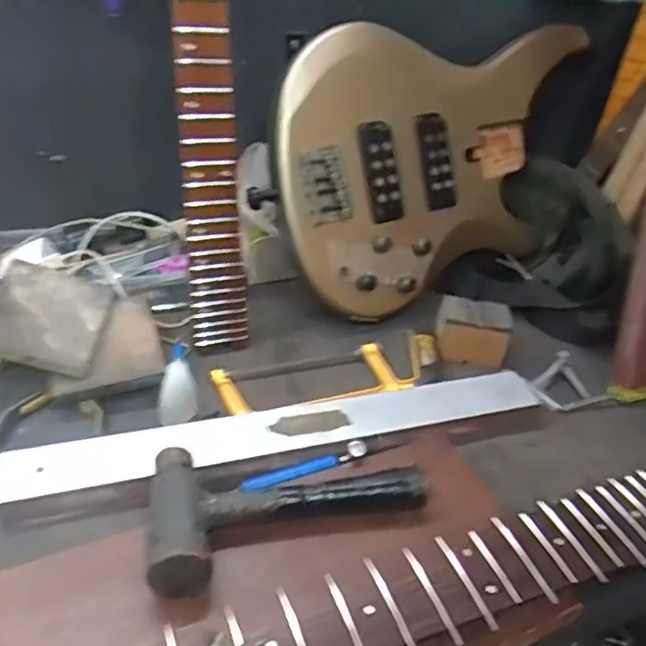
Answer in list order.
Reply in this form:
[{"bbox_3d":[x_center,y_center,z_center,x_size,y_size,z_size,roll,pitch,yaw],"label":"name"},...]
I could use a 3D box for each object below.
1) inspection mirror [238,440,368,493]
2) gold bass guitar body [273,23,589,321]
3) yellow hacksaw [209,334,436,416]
[{"bbox_3d":[-0.015,0.121,0.510,0.104,0.018,0.016,-16,39,-11],"label":"inspection mirror"},{"bbox_3d":[0.154,-0.192,0.751,0.456,0.312,0.066,-14,10,-28],"label":"gold bass guitar body"},{"bbox_3d":[0.013,0.053,0.625,0.238,0.027,0.082,-8,37,-21],"label":"yellow hacksaw"}]

